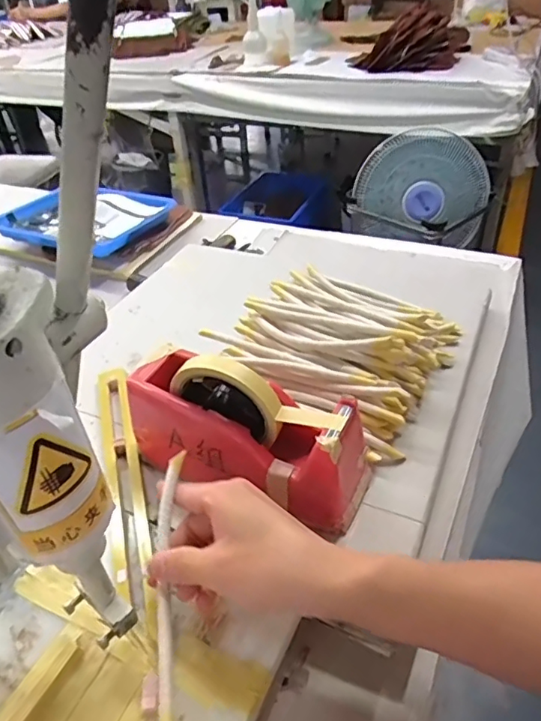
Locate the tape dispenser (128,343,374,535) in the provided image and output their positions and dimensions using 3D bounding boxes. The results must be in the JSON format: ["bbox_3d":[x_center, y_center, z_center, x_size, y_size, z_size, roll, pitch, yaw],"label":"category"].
[{"bbox_3d":[-0.021,0.054,0.451,0.199,0.113,0.070,17,43,24],"label":"tape dispenser"}]

